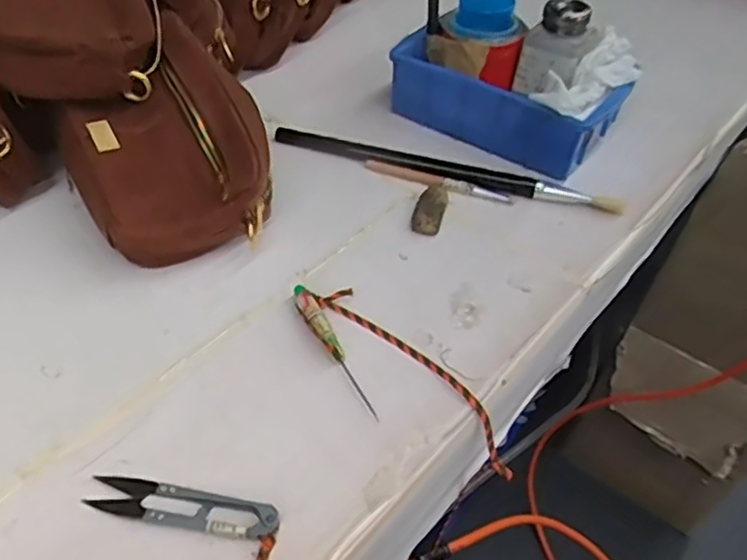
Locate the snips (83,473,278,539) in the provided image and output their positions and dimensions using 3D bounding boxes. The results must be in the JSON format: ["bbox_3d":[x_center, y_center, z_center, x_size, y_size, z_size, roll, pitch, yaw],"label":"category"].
[{"bbox_3d":[-0.100,0.119,0.362,0.101,0.008,0.021,10,46,6],"label":"snips"}]

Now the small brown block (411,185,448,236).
[{"bbox_3d":[0.046,-0.059,0.548,0.023,0.008,0.059,12,46,8],"label":"small brown block"}]

